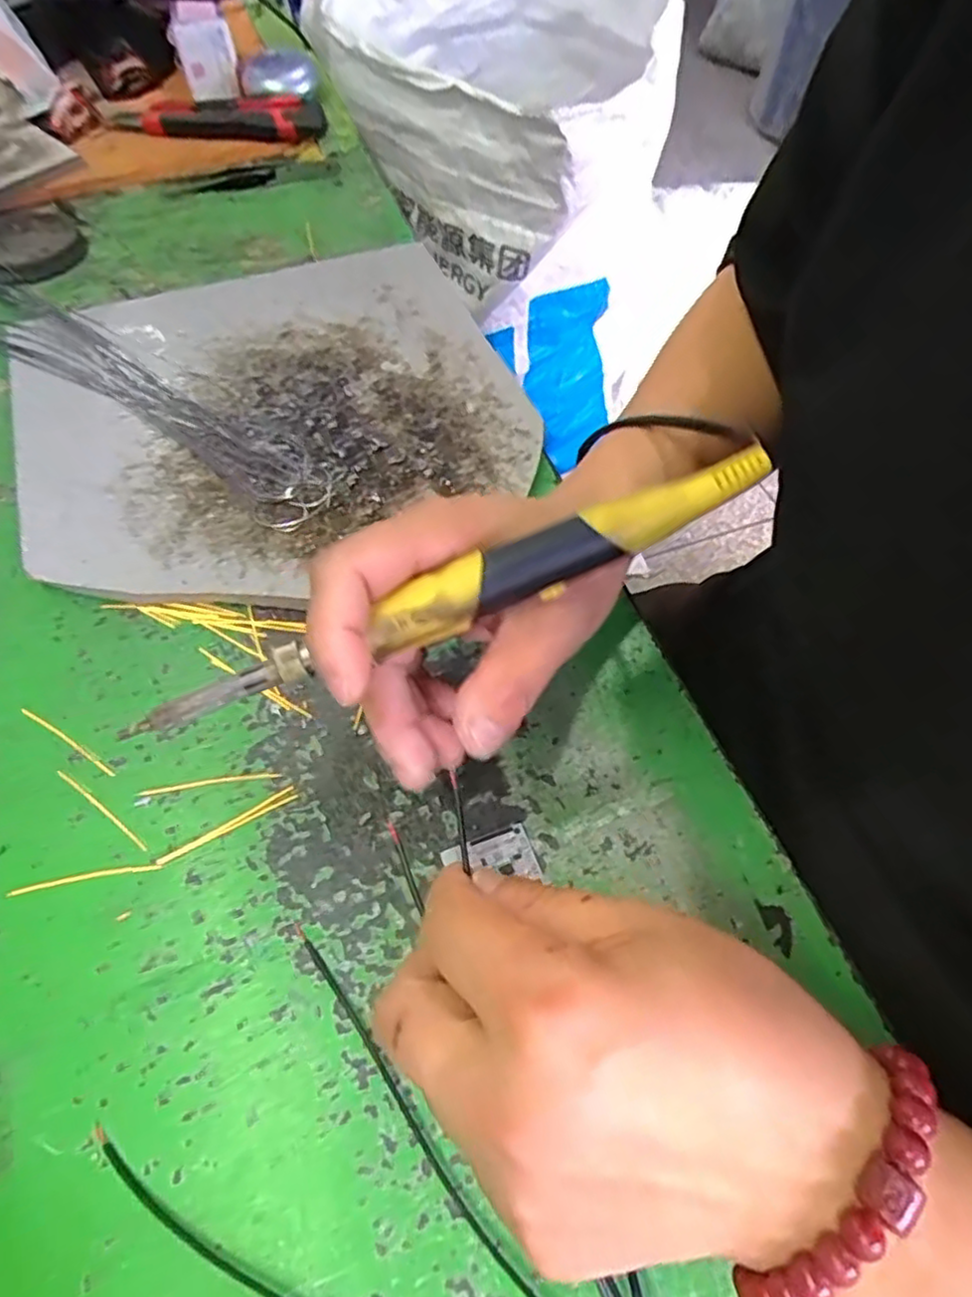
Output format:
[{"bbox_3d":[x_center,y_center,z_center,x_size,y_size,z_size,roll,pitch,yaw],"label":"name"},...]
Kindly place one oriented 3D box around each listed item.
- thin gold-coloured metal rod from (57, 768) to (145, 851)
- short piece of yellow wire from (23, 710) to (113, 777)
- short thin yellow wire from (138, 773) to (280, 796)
[{"bbox_3d":[-0.147,0.060,0.262,0.053,0.004,0.004,31,65,18],"label":"thin gold-coloured metal rod"},{"bbox_3d":[-0.169,0.036,0.277,0.054,0.004,0.004,28,65,17],"label":"short piece of yellow wire"},{"bbox_3d":[-0.108,0.051,0.267,0.053,0.004,0.004,-9,60,-3],"label":"short thin yellow wire"}]

